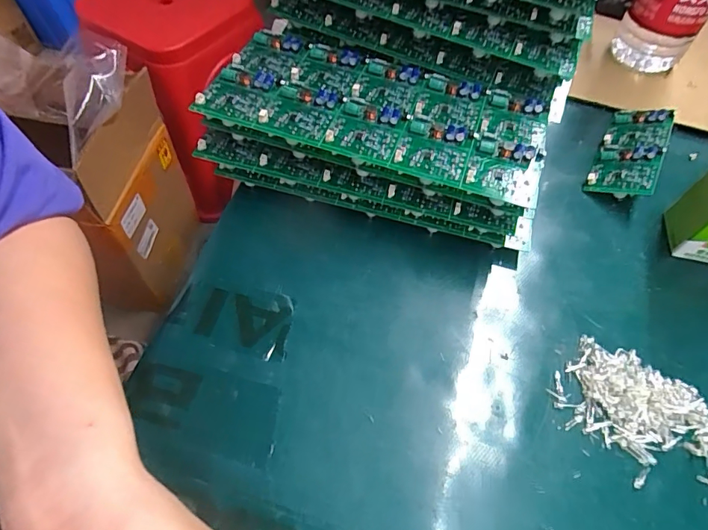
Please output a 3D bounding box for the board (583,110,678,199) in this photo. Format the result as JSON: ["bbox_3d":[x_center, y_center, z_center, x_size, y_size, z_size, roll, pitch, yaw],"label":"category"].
[{"bbox_3d":[0.223,-0.093,0.358,0.045,0.012,0.101,14,58,35],"label":"board"}]

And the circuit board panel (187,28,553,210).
[{"bbox_3d":[0.016,-0.109,0.304,0.223,0.008,0.101,17,60,8],"label":"circuit board panel"}]

